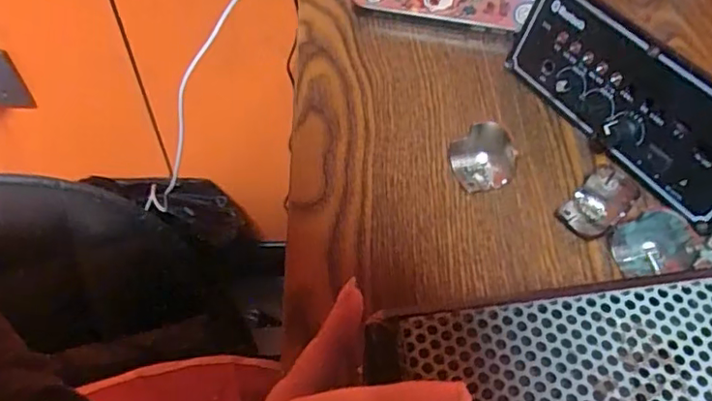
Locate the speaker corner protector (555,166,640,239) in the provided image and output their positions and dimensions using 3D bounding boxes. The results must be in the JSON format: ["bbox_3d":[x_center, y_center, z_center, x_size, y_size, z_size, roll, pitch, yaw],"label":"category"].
[{"bbox_3d":[0.120,0.002,0.292,0.026,0.024,0.029,35,60,21],"label":"speaker corner protector"}]

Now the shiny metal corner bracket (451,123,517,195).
[{"bbox_3d":[0.068,-0.022,0.305,0.033,0.027,0.026,-6,54,-7],"label":"shiny metal corner bracket"}]

